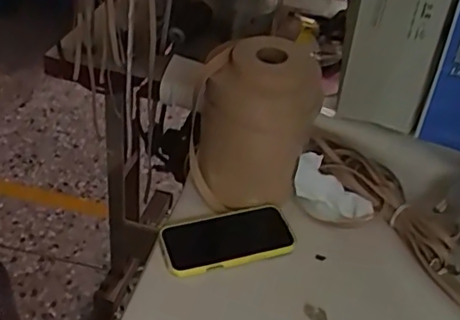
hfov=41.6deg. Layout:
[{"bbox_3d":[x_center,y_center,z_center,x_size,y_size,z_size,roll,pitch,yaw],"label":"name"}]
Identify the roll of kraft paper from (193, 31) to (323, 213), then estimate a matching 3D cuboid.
[{"bbox_3d":[0.026,-0.043,0.804,0.136,0.230,0.128,2,38,-2],"label":"roll of kraft paper"}]

